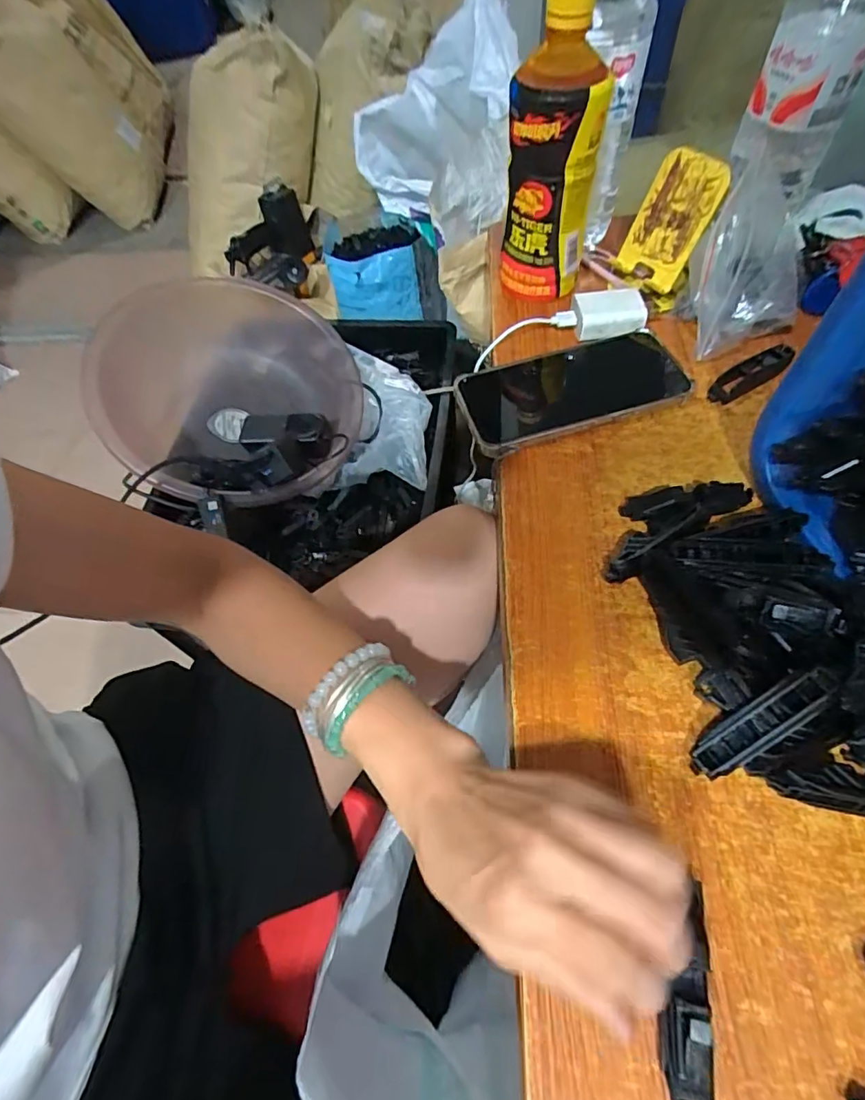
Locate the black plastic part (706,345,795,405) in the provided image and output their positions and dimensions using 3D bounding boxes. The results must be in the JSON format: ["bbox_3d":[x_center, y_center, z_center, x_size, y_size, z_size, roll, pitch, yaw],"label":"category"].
[{"bbox_3d":[0.241,-0.134,0.397,0.072,0.017,0.018,-27,60,-12],"label":"black plastic part"}]

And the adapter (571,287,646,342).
[{"bbox_3d":[0.145,-0.197,0.434,0.056,0.021,0.045,0,59,5],"label":"adapter"}]

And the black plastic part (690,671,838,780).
[{"bbox_3d":[0.159,0.084,0.253,0.076,0.013,0.020,-41,60,13],"label":"black plastic part"}]

